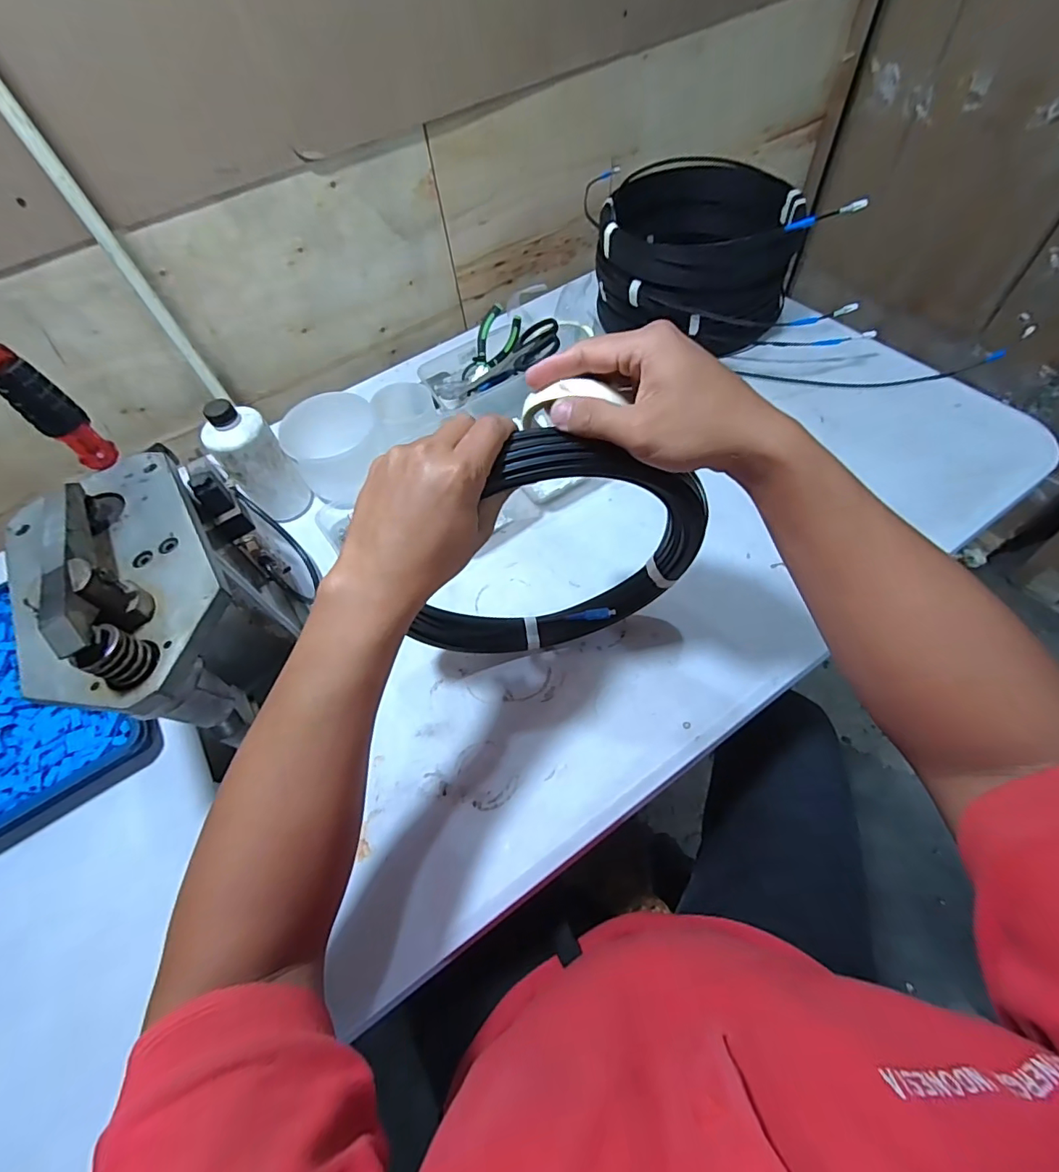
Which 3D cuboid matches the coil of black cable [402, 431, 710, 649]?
[{"bbox_3d":[0.014,-0.017,0.424,0.259,0.266,0.033,-12,61,-2],"label":"coil of black cable"}]

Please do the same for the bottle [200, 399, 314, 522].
[{"bbox_3d":[-0.337,-0.151,0.620,0.070,0.150,0.063,-38,62,-16],"label":"bottle"}]

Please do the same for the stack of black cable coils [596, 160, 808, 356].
[{"bbox_3d":[0.248,-0.485,0.759,0.281,0.148,0.297,14,61,15],"label":"stack of black cable coils"}]

